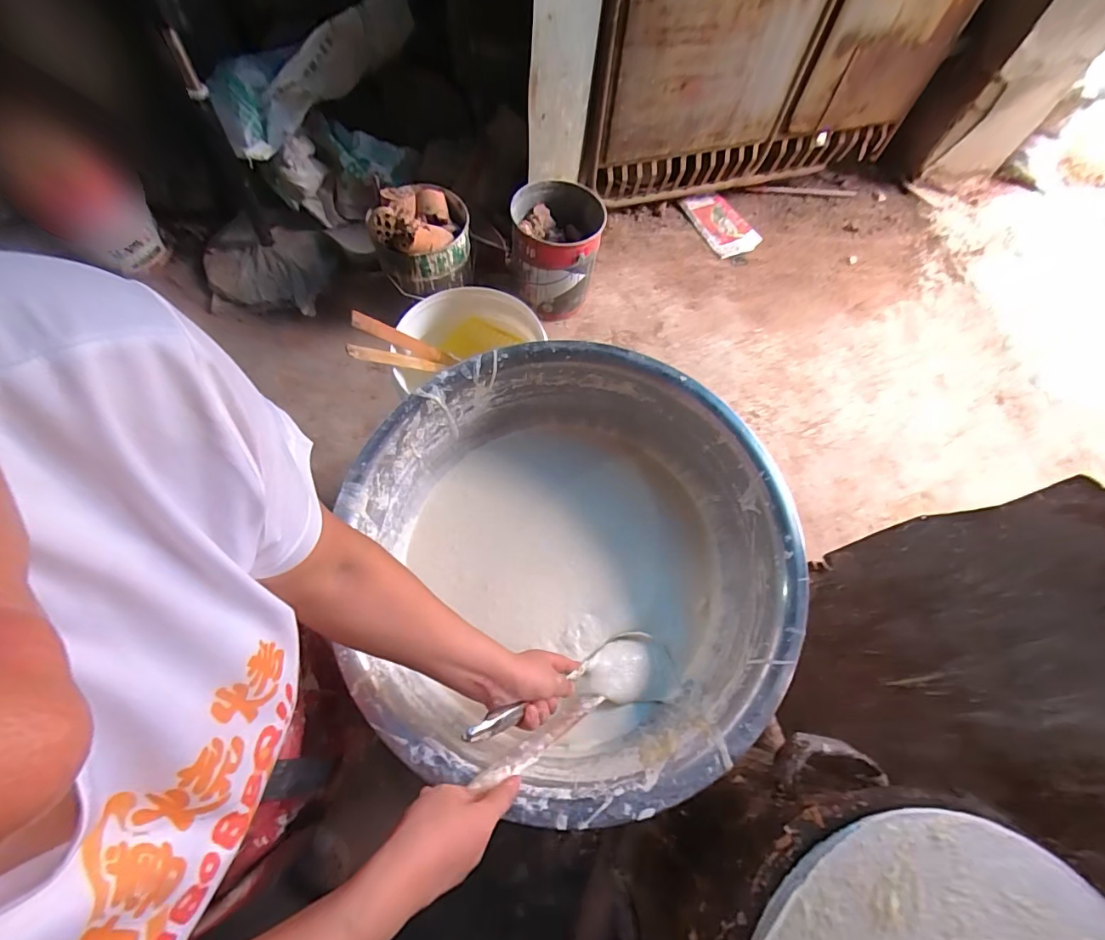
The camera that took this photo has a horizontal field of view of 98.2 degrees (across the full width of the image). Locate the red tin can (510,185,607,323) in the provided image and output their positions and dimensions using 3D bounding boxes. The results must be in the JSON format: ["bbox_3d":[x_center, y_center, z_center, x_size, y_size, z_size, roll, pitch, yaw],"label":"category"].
[{"bbox_3d":[0.003,-0.754,1.630,0.315,0.341,0.342,7,66,0],"label":"red tin can"}]

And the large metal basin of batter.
[{"bbox_3d":[0.028,0.124,0.653,0.511,0.216,0.535,1,66,-3],"label":"large metal basin of batter"}]

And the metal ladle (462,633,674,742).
[{"bbox_3d":[0.028,0.250,0.542,0.304,0.060,0.087,7,58,-45],"label":"metal ladle"}]

